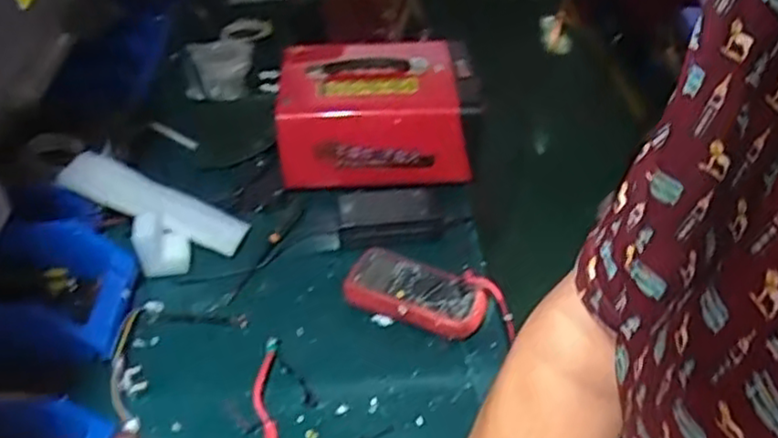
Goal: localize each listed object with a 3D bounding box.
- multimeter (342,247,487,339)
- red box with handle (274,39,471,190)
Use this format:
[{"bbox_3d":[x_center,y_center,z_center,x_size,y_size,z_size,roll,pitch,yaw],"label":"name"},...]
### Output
[{"bbox_3d":[0.037,0.099,0.898,0.181,0.049,0.092,12,42,14],"label":"multimeter"},{"bbox_3d":[-0.031,-0.170,1.122,0.288,0.162,0.222,-5,40,-5],"label":"red box with handle"}]

